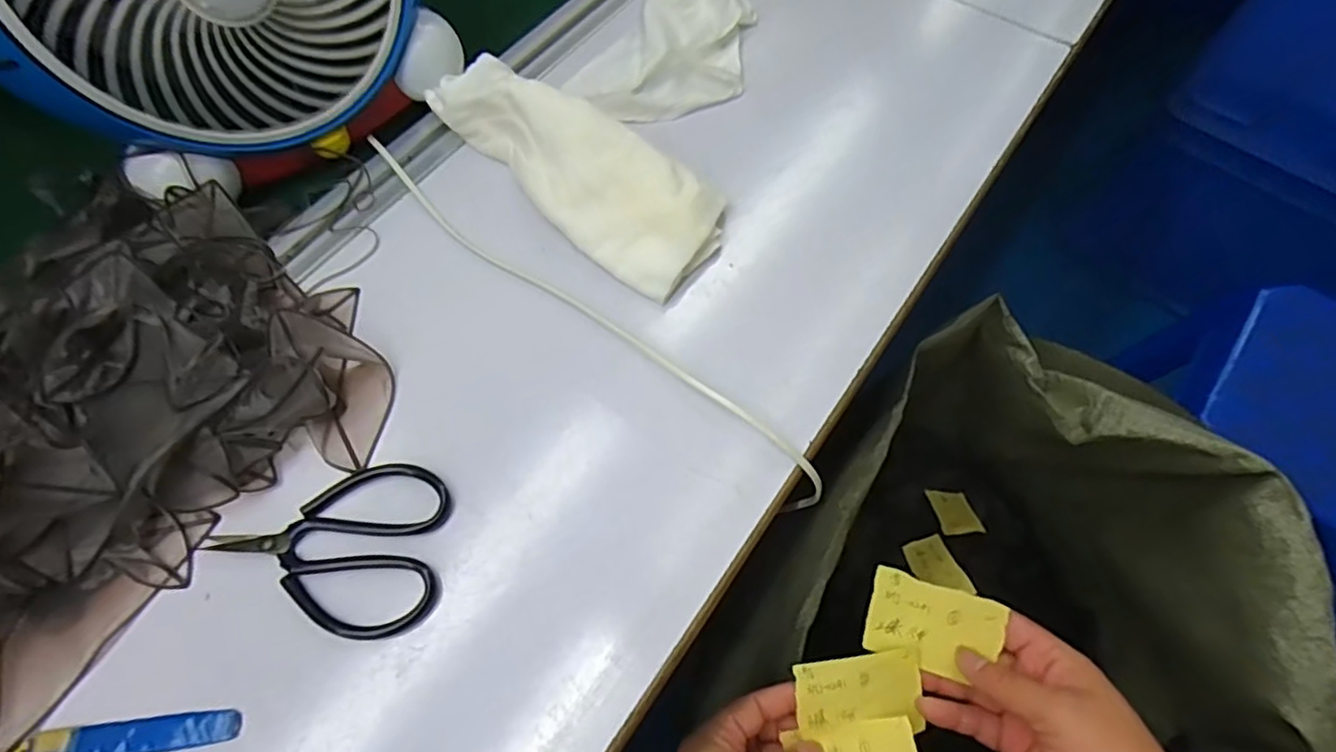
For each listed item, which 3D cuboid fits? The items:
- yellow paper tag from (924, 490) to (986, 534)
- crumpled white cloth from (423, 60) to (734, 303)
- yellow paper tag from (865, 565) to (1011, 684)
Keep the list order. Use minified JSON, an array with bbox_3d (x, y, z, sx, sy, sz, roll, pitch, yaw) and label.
[{"bbox_3d":[0.325,0.155,0.715,0.046,0.011,0.057,-3,47,2],"label":"yellow paper tag"},{"bbox_3d":[-0.068,-0.134,0.390,0.216,0.045,0.074,32,68,14],"label":"crumpled white cloth"},{"bbox_3d":[0.160,0.151,0.383,0.072,0.004,0.049,14,81,16],"label":"yellow paper tag"}]

